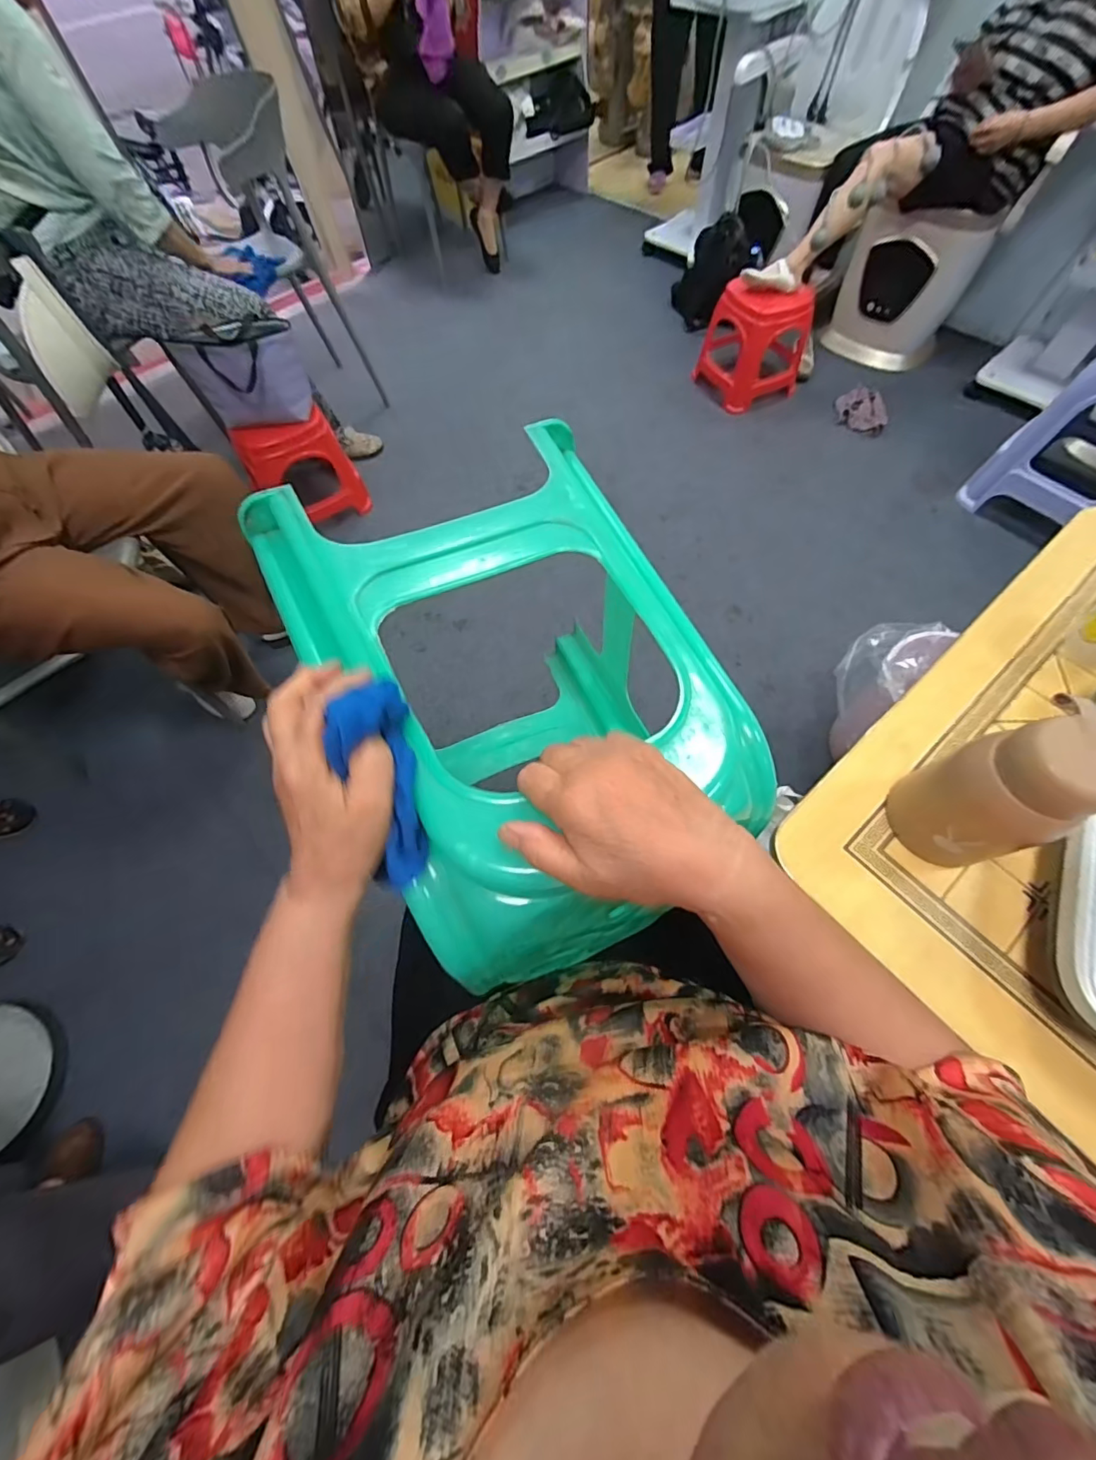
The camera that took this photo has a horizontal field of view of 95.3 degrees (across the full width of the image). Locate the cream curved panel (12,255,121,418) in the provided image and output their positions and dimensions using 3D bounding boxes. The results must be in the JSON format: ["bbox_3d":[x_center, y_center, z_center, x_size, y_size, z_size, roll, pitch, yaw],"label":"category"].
[{"bbox_3d":[-1.089,-0.862,1.113,0.148,0.230,0.118,-40,70,-17],"label":"cream curved panel"}]

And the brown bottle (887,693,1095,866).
[{"bbox_3d":[0.315,0.048,0.355,0.068,0.140,0.071,-15,64,-6],"label":"brown bottle"}]

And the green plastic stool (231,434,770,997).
[{"bbox_3d":[-0.030,-0.015,0.552,0.331,0.372,0.464,-25,66,-11],"label":"green plastic stool"}]

